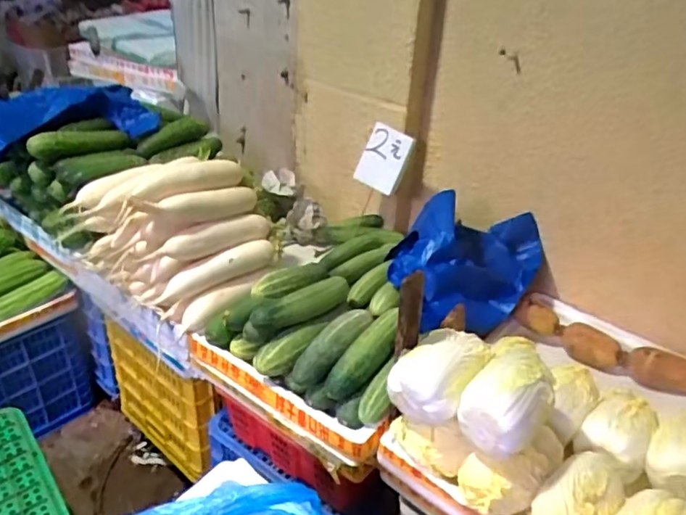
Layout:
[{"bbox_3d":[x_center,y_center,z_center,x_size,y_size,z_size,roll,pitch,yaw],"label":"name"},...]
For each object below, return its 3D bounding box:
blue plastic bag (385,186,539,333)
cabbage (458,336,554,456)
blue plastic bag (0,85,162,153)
[{"bbox_3d":[0.251,-0.005,1.158,0.287,0.182,0.326,15,32,18],"label":"blue plastic bag"},{"bbox_3d":[0.228,0.192,0.780,0.104,0.080,0.156,21,34,27],"label":"cabbage"},{"bbox_3d":[-0.709,-0.349,1.438,0.437,0.147,0.173,-20,38,-35],"label":"blue plastic bag"}]

